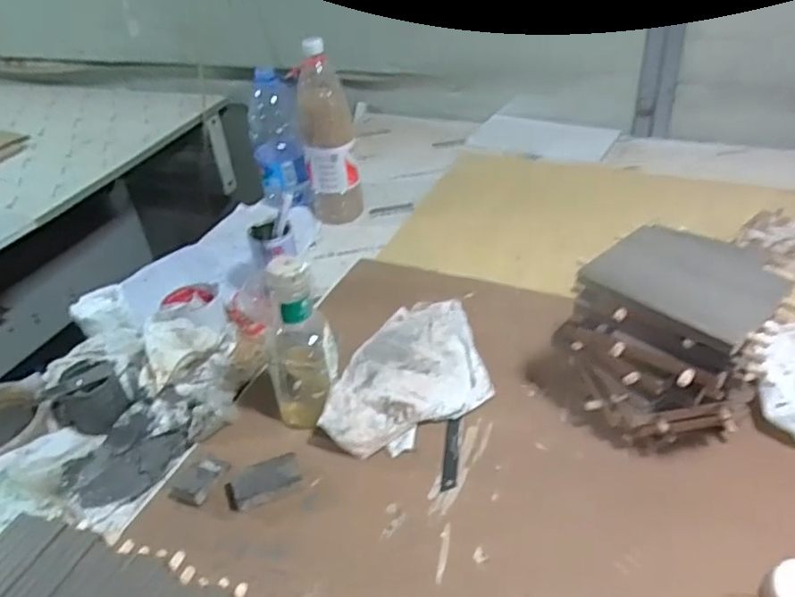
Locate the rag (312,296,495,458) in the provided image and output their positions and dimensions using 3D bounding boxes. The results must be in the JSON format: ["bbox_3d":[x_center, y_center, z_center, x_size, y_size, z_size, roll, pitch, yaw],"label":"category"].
[{"bbox_3d":[0.032,0.075,0.730,0.157,0.053,0.272,8,40,18],"label":"rag"}]

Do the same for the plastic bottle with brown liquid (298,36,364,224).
[{"bbox_3d":[-0.116,-0.273,1.038,0.084,0.298,0.071,-10,38,-5],"label":"plastic bottle with brown liquid"}]

